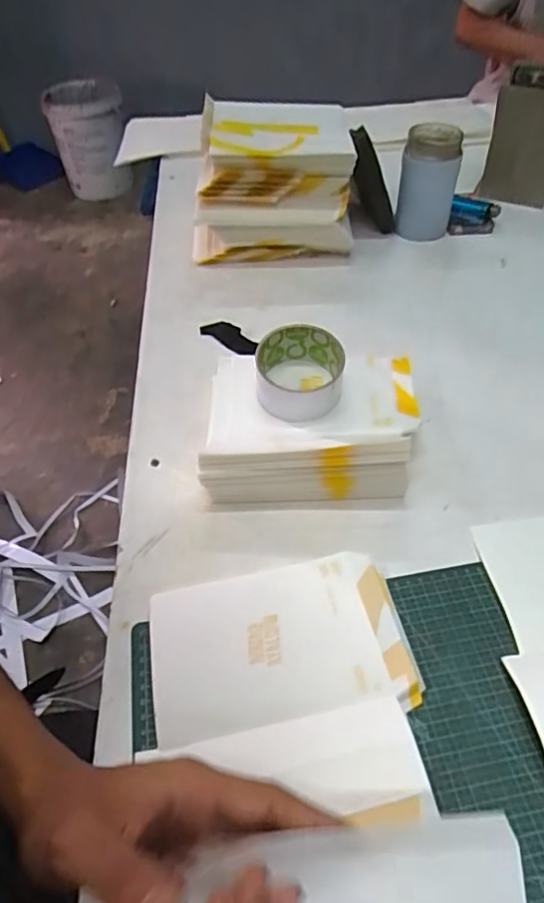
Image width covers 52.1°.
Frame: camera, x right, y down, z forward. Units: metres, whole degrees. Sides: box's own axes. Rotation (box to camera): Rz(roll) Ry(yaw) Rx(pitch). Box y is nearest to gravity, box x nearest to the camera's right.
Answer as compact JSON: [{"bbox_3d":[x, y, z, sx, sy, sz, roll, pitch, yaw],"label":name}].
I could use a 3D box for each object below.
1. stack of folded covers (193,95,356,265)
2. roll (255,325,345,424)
[{"bbox_3d":[0.000,-0.379,0.770,0.209,0.126,0.219,1,49,2],"label":"stack of folded covers"},{"bbox_3d":[0.026,-0.074,0.525,0.079,0.052,0.077,-1,49,1],"label":"roll"}]

